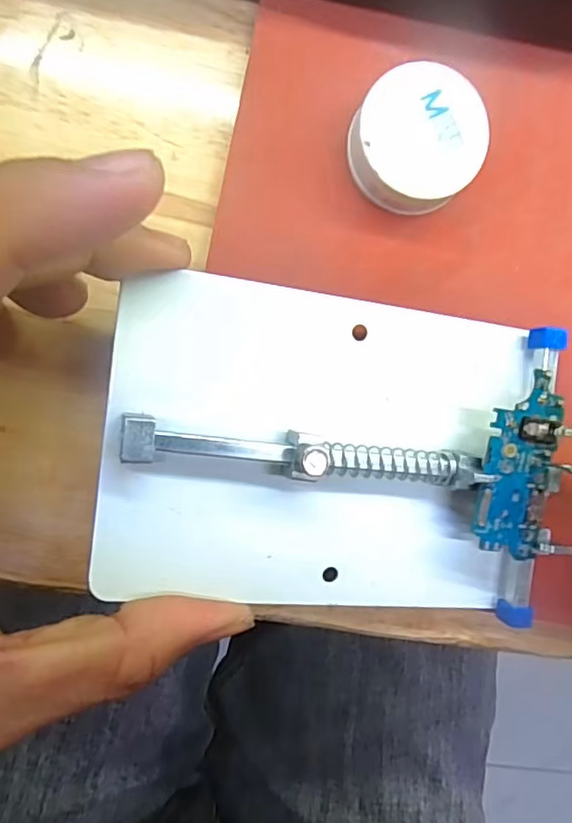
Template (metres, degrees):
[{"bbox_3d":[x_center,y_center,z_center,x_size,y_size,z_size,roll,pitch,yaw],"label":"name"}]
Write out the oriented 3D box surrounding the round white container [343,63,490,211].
[{"bbox_3d":[0.034,-0.072,0.152,0.034,0.012,0.034,0,94,-7],"label":"round white container"}]

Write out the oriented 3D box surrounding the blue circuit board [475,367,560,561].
[{"bbox_3d":[0.060,0.014,0.147,0.021,0.004,0.047,5,96,-12],"label":"blue circuit board"}]

